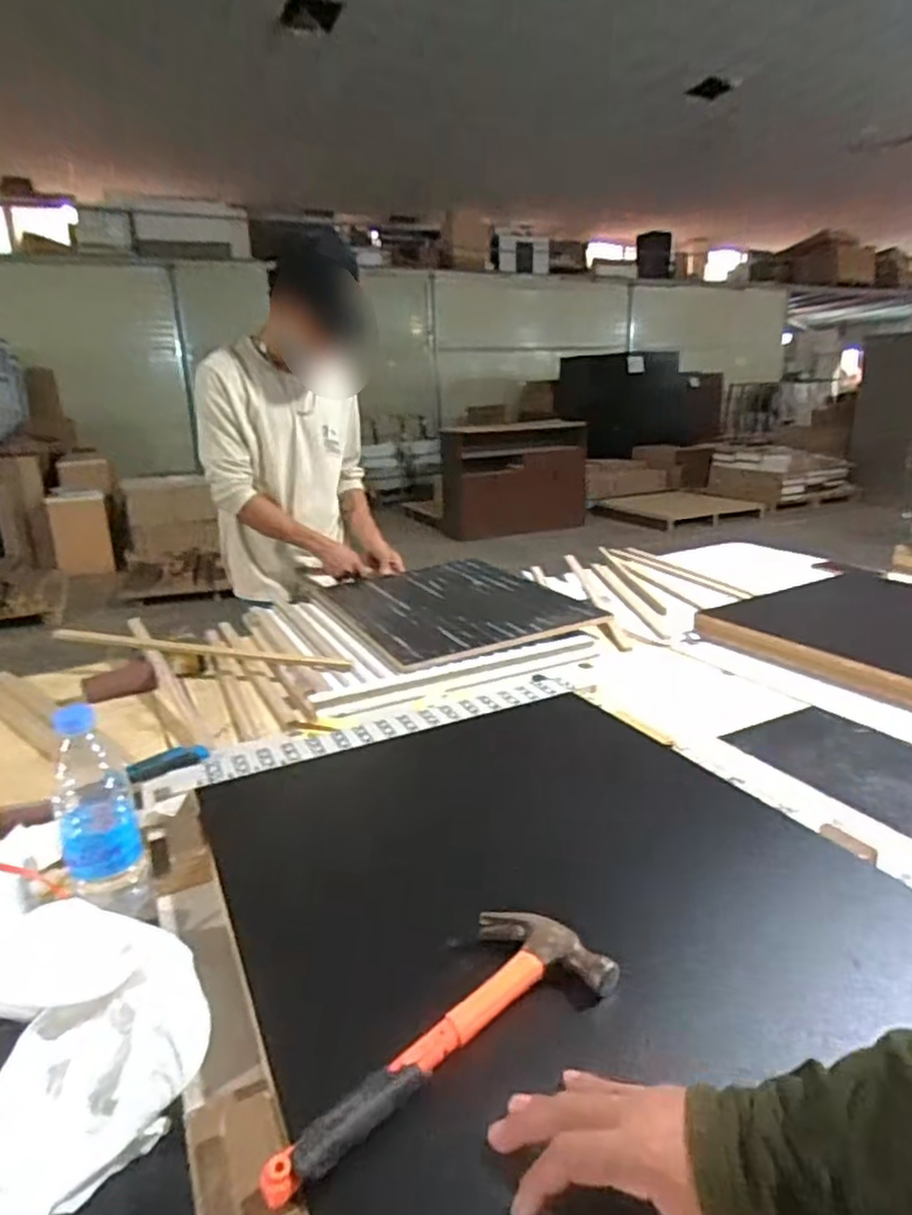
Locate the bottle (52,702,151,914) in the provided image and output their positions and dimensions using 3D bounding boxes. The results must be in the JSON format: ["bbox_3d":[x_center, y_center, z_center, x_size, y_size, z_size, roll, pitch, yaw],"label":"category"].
[{"bbox_3d":[-0.339,0.195,0.666,0.067,0.207,0.068,-12,20,-28],"label":"bottle"}]

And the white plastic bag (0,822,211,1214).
[{"bbox_3d":[-0.348,0.295,0.577,0.187,0.070,0.394,-15,22,-36],"label":"white plastic bag"}]

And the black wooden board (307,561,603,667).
[{"bbox_3d":[-0.019,-0.017,1.544,0.470,0.021,0.607,-12,21,-25],"label":"black wooden board"}]

